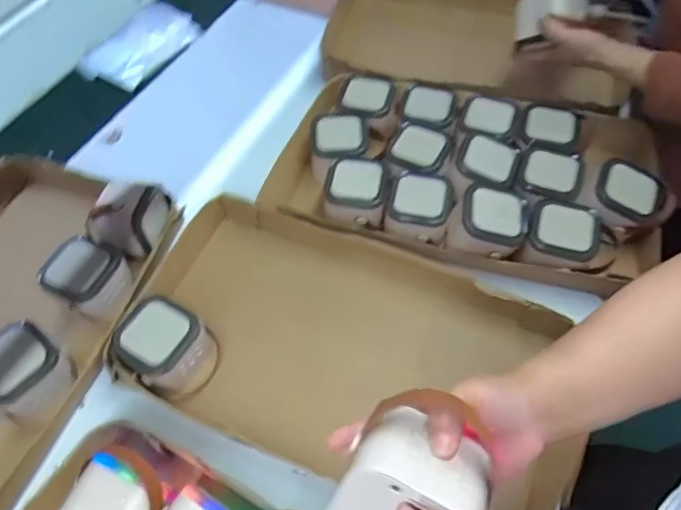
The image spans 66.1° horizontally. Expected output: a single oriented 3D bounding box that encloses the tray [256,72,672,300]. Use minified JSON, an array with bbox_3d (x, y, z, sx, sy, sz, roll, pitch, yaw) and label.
[{"bbox_3d":[0.177,-0.134,0.797,0.570,0.097,0.326,10,57,8],"label":"tray"}]

